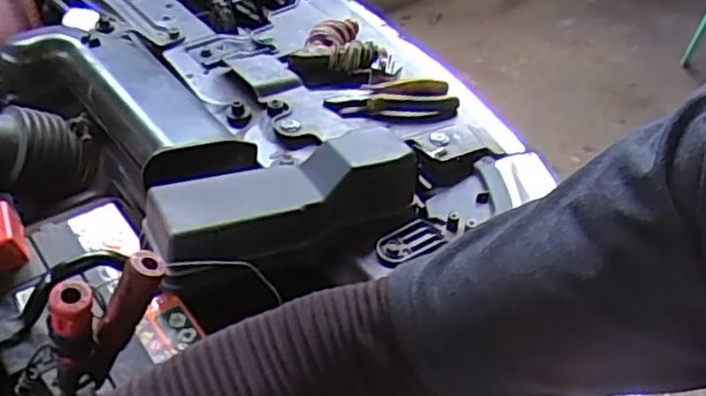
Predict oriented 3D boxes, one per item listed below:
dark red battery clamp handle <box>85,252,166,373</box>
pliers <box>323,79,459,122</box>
[{"bbox_3d":[-0.141,0.072,0.421,0.022,0.092,0.015,7,31,-45],"label":"dark red battery clamp handle"},{"bbox_3d":[0.044,-0.104,0.750,0.144,0.026,0.061,-9,44,-13],"label":"pliers"}]

